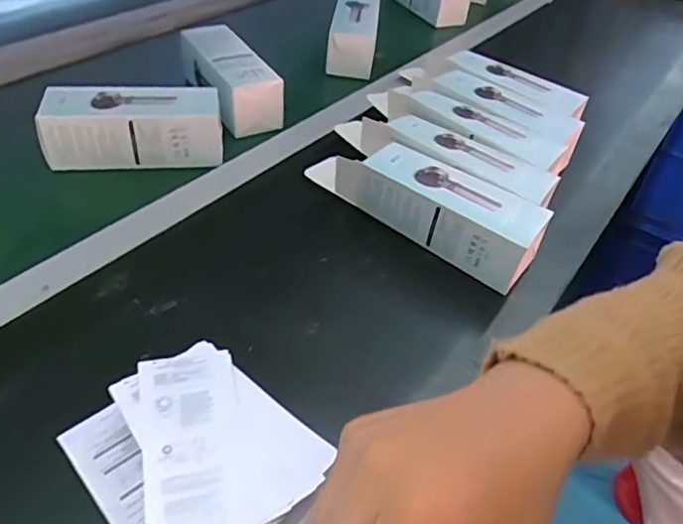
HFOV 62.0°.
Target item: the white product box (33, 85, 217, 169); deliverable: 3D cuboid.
[{"bbox_3d":[-0.201,-0.133,0.556,0.161,0.057,0.059,-1,42,-8],"label":"white product box"}]

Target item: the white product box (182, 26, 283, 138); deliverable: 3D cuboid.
[{"bbox_3d":[-0.128,-0.216,0.649,0.066,0.059,0.161,-19,47,-26],"label":"white product box"}]

